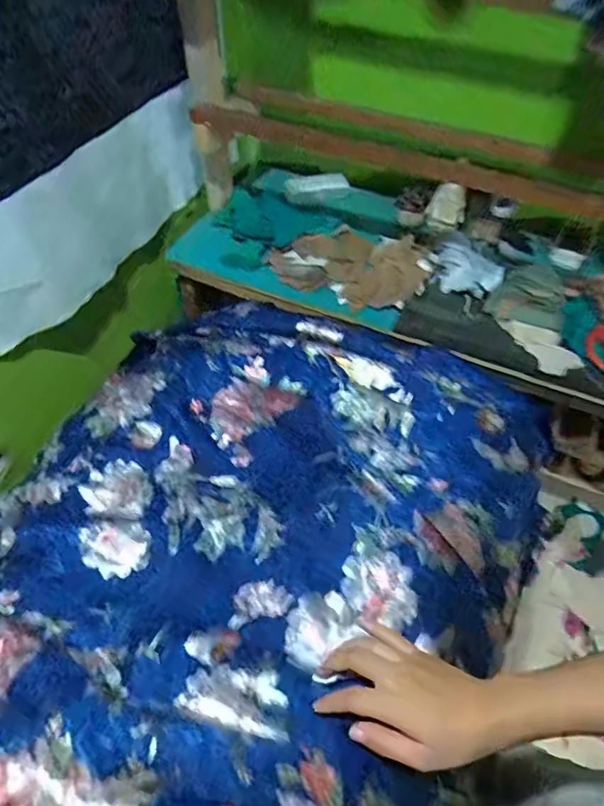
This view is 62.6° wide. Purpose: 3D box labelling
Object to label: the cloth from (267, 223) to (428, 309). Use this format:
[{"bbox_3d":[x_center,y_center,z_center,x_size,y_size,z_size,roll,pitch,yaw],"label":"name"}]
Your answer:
[{"bbox_3d":[0.107,-0.300,1.060,0.319,0.070,0.220,19,52,16],"label":"cloth"}]

